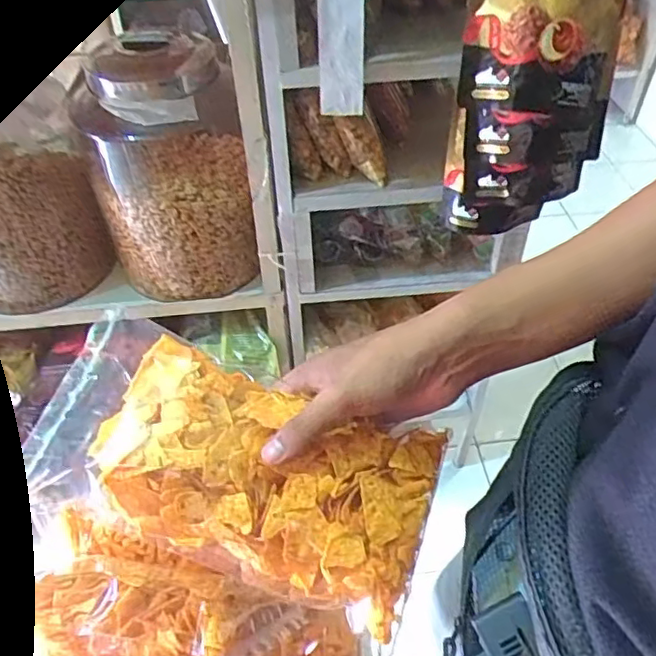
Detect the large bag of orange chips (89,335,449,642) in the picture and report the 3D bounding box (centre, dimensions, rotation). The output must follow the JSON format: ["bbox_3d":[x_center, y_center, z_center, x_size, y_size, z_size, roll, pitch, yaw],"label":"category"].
[{"bbox_3d":[-0.040,0.094,0.390,0.204,0.060,0.115,19,76,4],"label":"large bag of orange chips"}]

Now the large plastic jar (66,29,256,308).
[{"bbox_3d":[-0.241,-0.246,0.944,0.216,0.359,0.213,-13,47,-11],"label":"large plastic jar"}]

